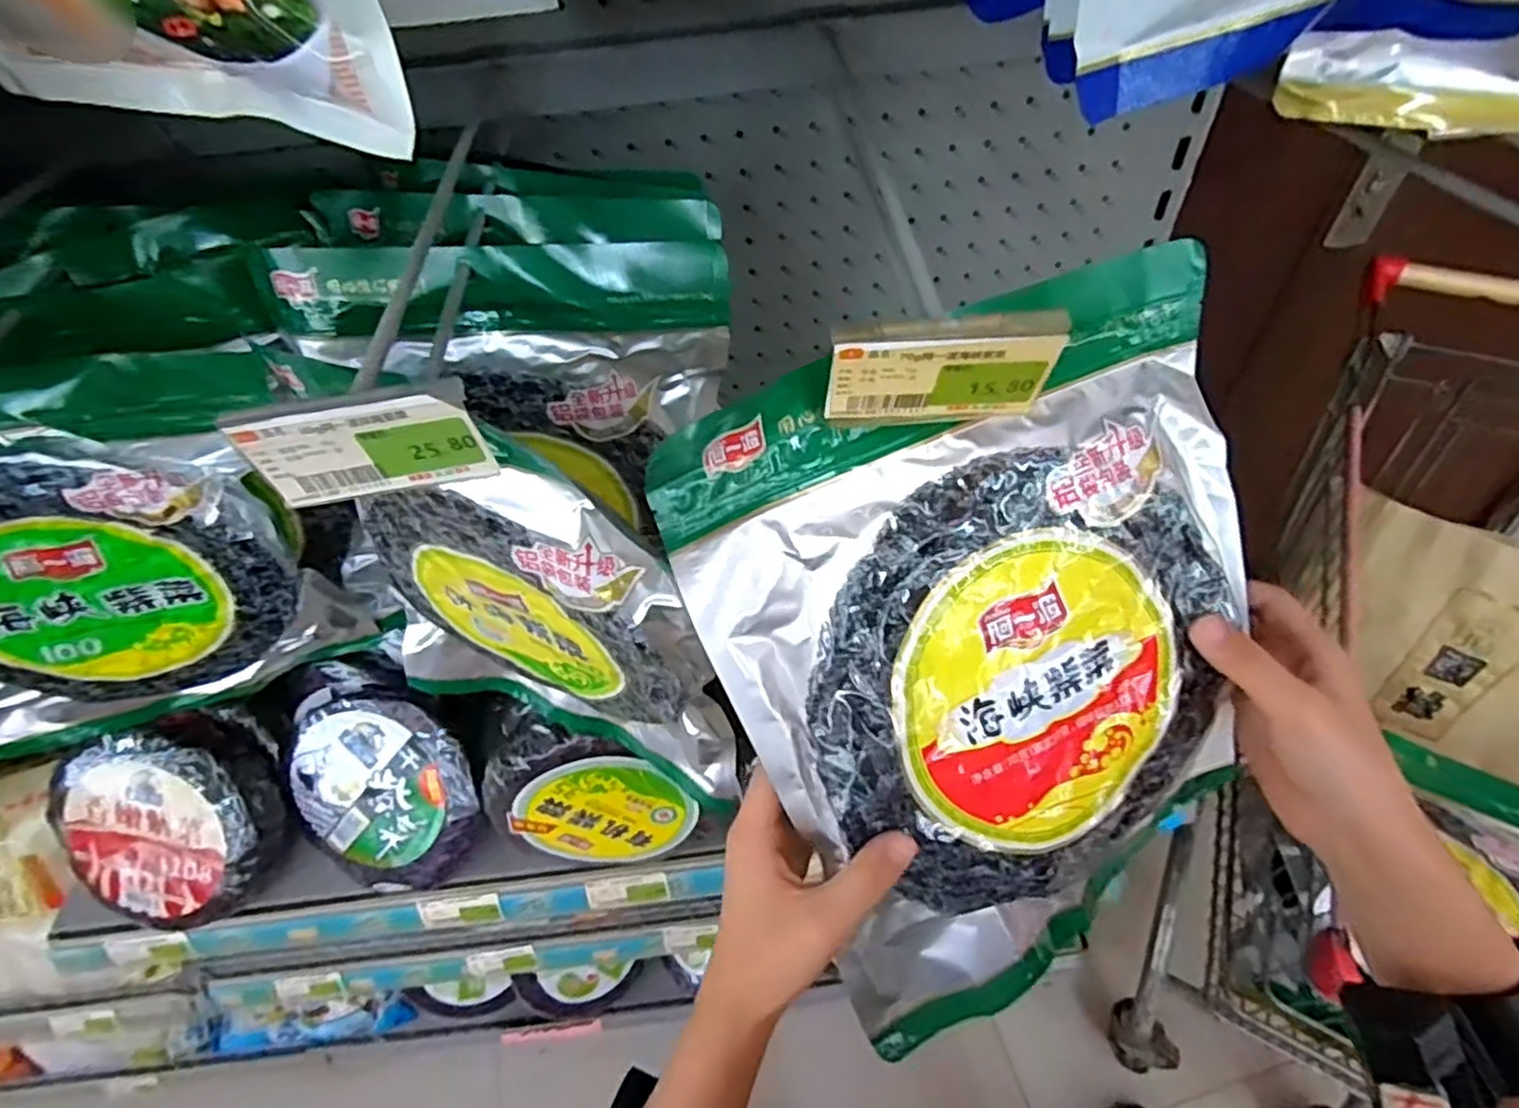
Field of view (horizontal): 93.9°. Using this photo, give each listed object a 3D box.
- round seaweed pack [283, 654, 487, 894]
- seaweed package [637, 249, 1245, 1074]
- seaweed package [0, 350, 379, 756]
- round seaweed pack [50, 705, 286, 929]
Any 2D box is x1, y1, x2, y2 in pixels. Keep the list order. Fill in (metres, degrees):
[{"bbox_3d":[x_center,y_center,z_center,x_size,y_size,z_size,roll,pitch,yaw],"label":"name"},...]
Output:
[{"bbox_3d":[-0.363,0.210,0.691,0.184,0.060,0.228,-19,92,10],"label":"round seaweed pack"},{"bbox_3d":[0.119,0.051,0.317,0.256,0.299,0.029,-21,10,-11],"label":"seaweed package"},{"bbox_3d":[-0.412,0.016,0.446,0.241,0.271,0.046,-11,48,-19],"label":"seaweed package"},{"bbox_3d":[-0.551,0.246,0.671,0.195,0.202,0.065,-16,8,2],"label":"round seaweed pack"}]

